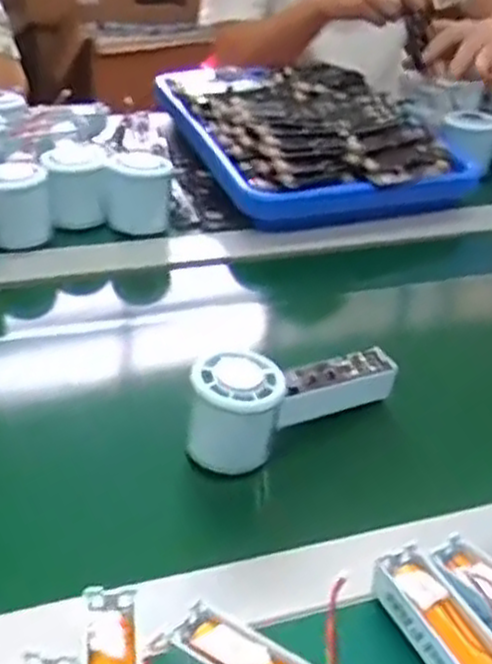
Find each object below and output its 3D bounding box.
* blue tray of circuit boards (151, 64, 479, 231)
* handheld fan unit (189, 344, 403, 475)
[{"bbox_3d":[0.066,-0.217,0.820,0.254,0.054,0.303,-10,39,-19],"label":"blue tray of circuit boards"},{"bbox_3d":[0.030,0.037,0.503,0.152,0.067,0.046,-20,43,-30],"label":"handheld fan unit"}]

